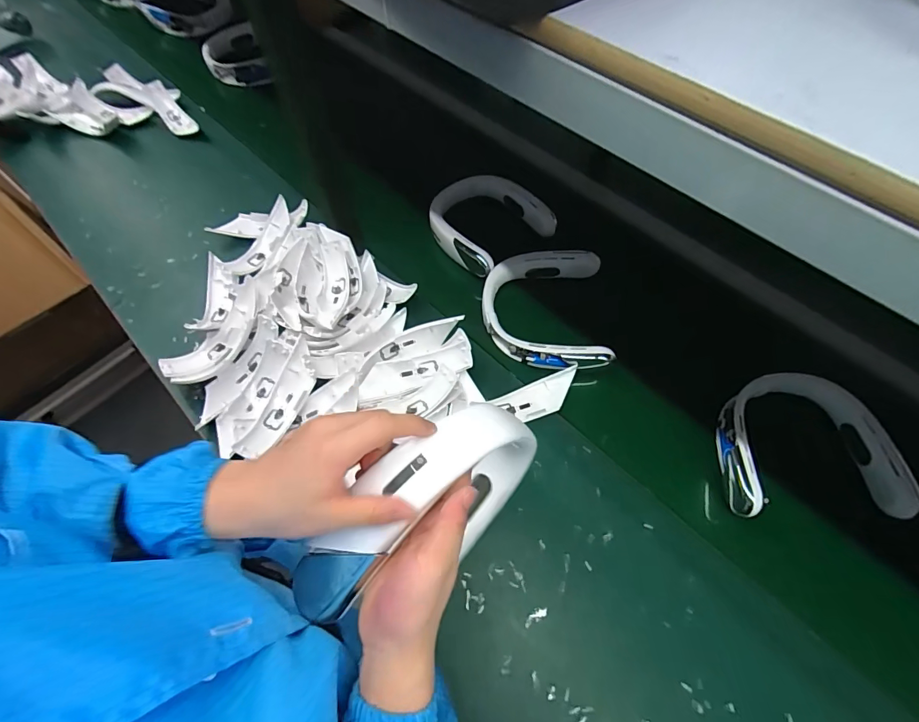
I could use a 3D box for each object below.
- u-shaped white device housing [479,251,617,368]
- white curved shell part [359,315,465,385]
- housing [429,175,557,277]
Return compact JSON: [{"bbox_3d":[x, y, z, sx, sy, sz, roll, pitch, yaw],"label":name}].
[{"bbox_3d":[0.136,-0.084,0.693,0.190,0.056,0.207,2,61,2],"label":"u-shaped white device housing"},{"bbox_3d":[-0.079,-0.023,0.651,0.171,0.054,0.035,-26,64,-13],"label":"white curved shell part"},{"bbox_3d":[0.036,-0.267,0.796,0.192,0.066,0.222,-41,68,-19],"label":"housing"}]

